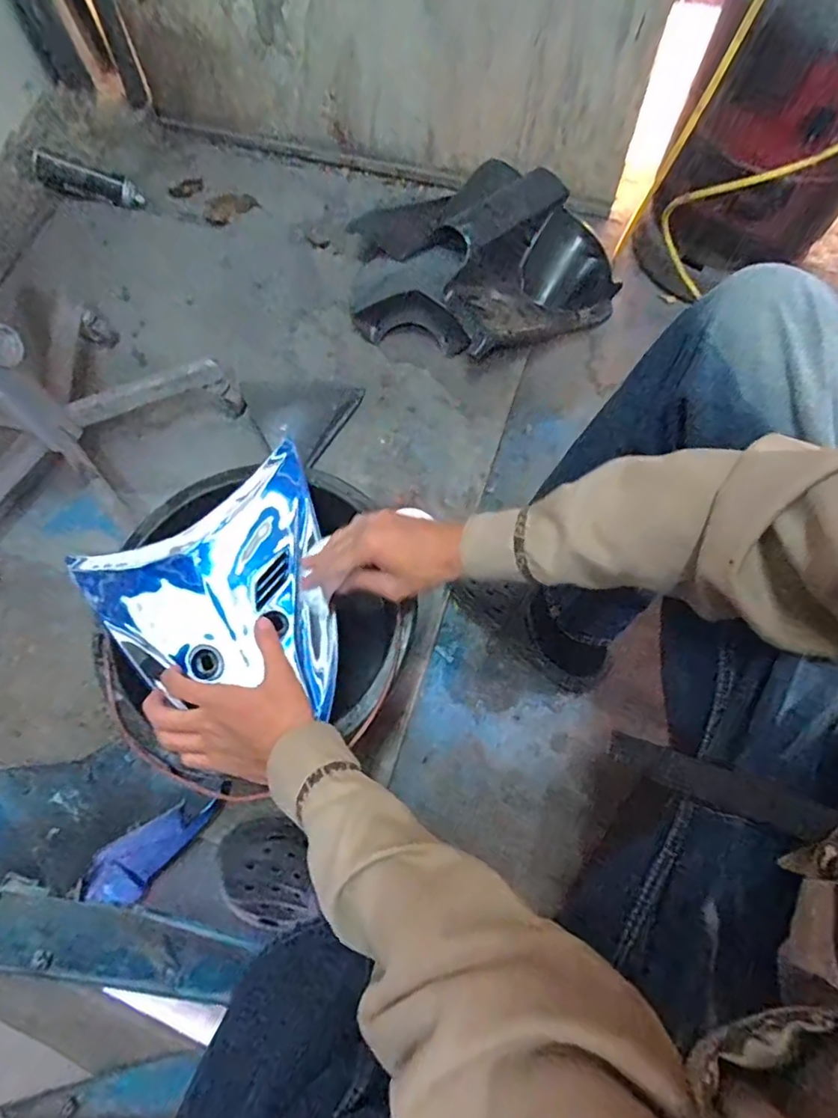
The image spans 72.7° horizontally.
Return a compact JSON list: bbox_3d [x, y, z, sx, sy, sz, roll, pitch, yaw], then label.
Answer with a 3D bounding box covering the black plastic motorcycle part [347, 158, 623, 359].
[{"bbox_3d":[0.087,-0.507,0.982,0.417,0.152,0.351,-30,72,-9],"label":"black plastic motorcycle part"}]

